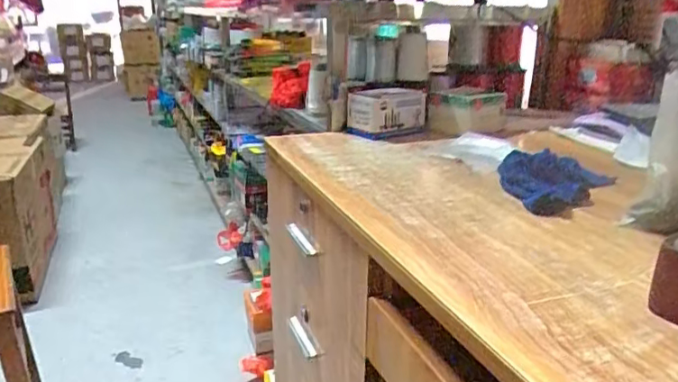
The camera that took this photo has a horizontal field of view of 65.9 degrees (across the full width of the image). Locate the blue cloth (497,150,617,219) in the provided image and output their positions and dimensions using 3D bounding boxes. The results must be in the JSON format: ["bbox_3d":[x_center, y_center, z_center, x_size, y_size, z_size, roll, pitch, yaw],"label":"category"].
[{"bbox_3d":[0.260,-0.018,0.661,0.121,0.037,0.177,14,24,35],"label":"blue cloth"}]

